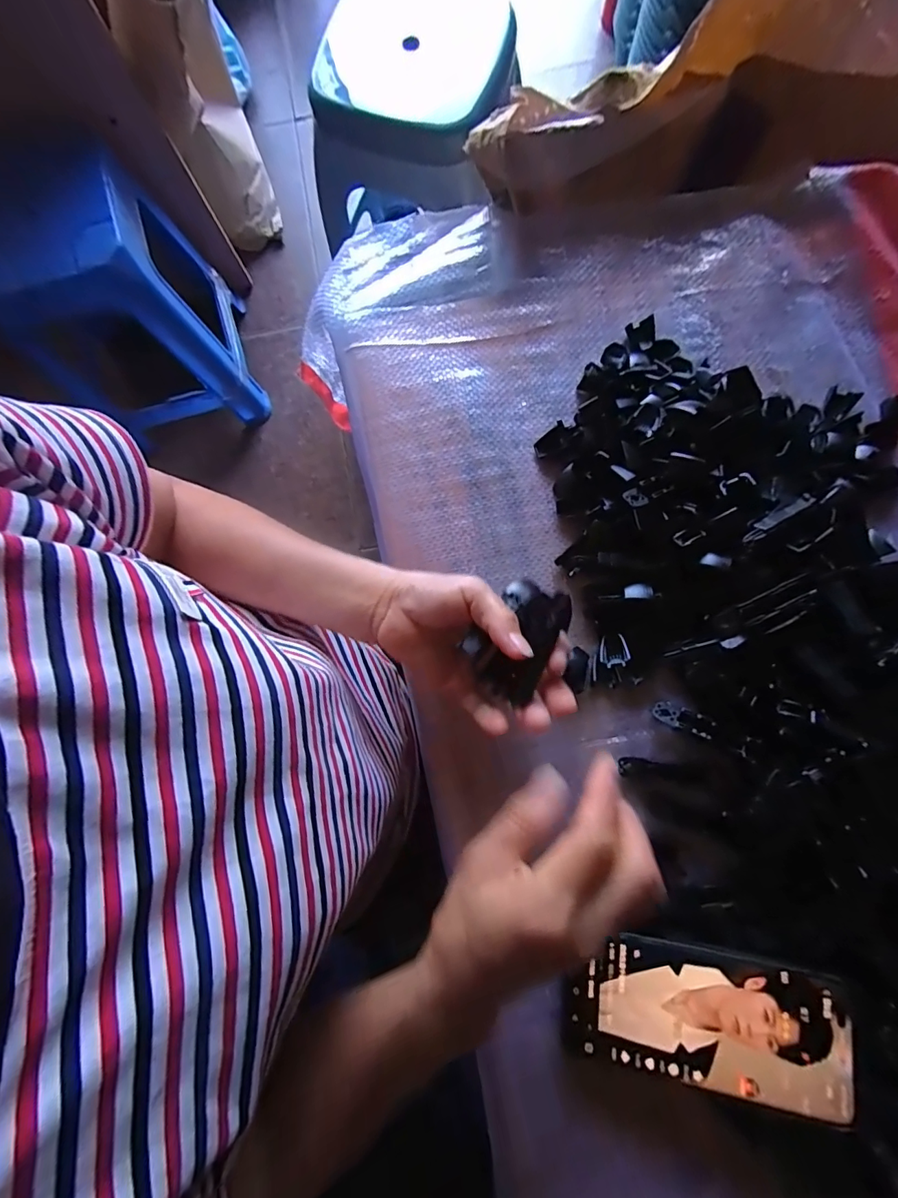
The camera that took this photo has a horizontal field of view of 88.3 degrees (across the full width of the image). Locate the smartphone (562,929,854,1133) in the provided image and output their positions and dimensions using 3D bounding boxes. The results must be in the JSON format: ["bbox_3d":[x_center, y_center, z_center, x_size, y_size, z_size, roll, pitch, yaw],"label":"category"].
[{"bbox_3d":[0.153,0.258,0.284,0.158,0.006,0.077,-2,78,13],"label":"smartphone"}]

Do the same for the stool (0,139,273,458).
[{"bbox_3d":[-0.621,-0.575,0.960,0.298,0.456,0.292,-23,83,0],"label":"stool"}]

